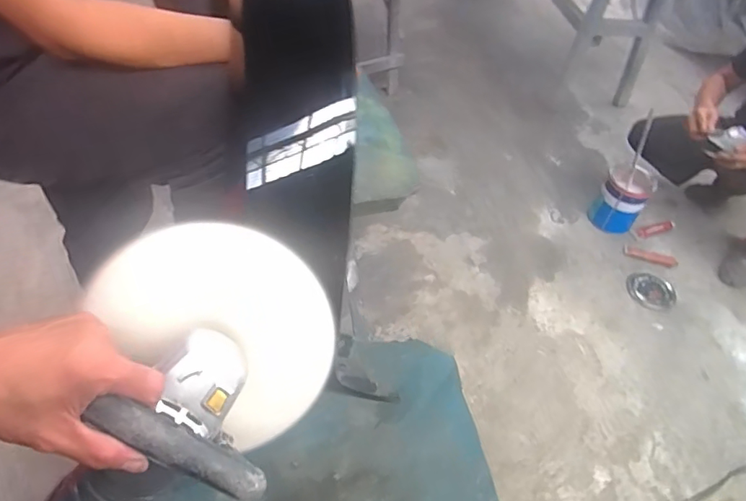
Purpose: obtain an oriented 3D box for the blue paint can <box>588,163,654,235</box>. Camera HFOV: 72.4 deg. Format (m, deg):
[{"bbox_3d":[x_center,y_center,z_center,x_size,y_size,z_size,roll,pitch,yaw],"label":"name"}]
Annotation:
[{"bbox_3d":[0.803,-0.166,1.651,0.142,0.190,0.126,32,54,23],"label":"blue paint can"}]

